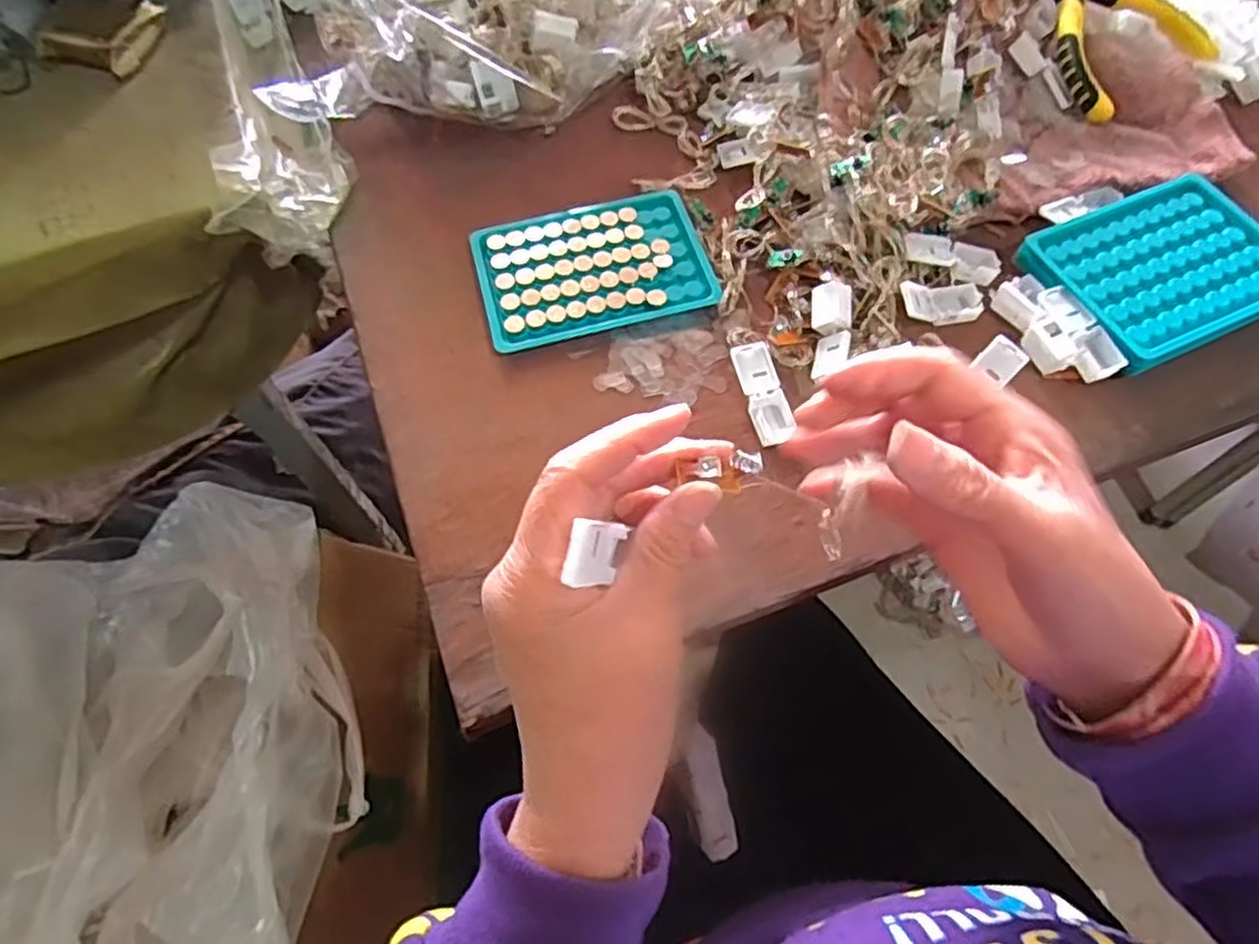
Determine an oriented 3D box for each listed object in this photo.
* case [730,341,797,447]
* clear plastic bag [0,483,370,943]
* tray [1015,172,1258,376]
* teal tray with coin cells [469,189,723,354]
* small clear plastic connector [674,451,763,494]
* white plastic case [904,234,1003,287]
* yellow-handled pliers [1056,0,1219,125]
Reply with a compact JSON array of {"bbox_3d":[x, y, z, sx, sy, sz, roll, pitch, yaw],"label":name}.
[{"bbox_3d":[0.070,-0.042,0.382,0.020,0.011,0.057,-14,64,-5],"label":"case"},{"bbox_3d":[-0.303,0.193,0.454,0.218,0.131,0.391,-16,64,-7],"label":"clear plastic bag"},{"bbox_3d":[0.301,-0.115,0.411,0.132,0.018,0.098,-24,65,-10],"label":"tray"},{"bbox_3d":[-0.022,-0.123,0.428,0.132,0.009,0.094,-14,64,-5],"label":"teal tray with coin cells"},{"bbox_3d":[0.029,0.001,0.235,0.027,0.012,0.009,-4,63,-3],"label":"small clear plastic connector"},{"bbox_3d":[0.185,-0.123,0.415,0.054,0.010,0.020,15,65,9],"label":"white plastic case"},{"bbox_3d":[0.304,-0.307,0.478,0.093,0.016,0.145,-30,79,-3],"label":"yellow-handled pliers"}]

